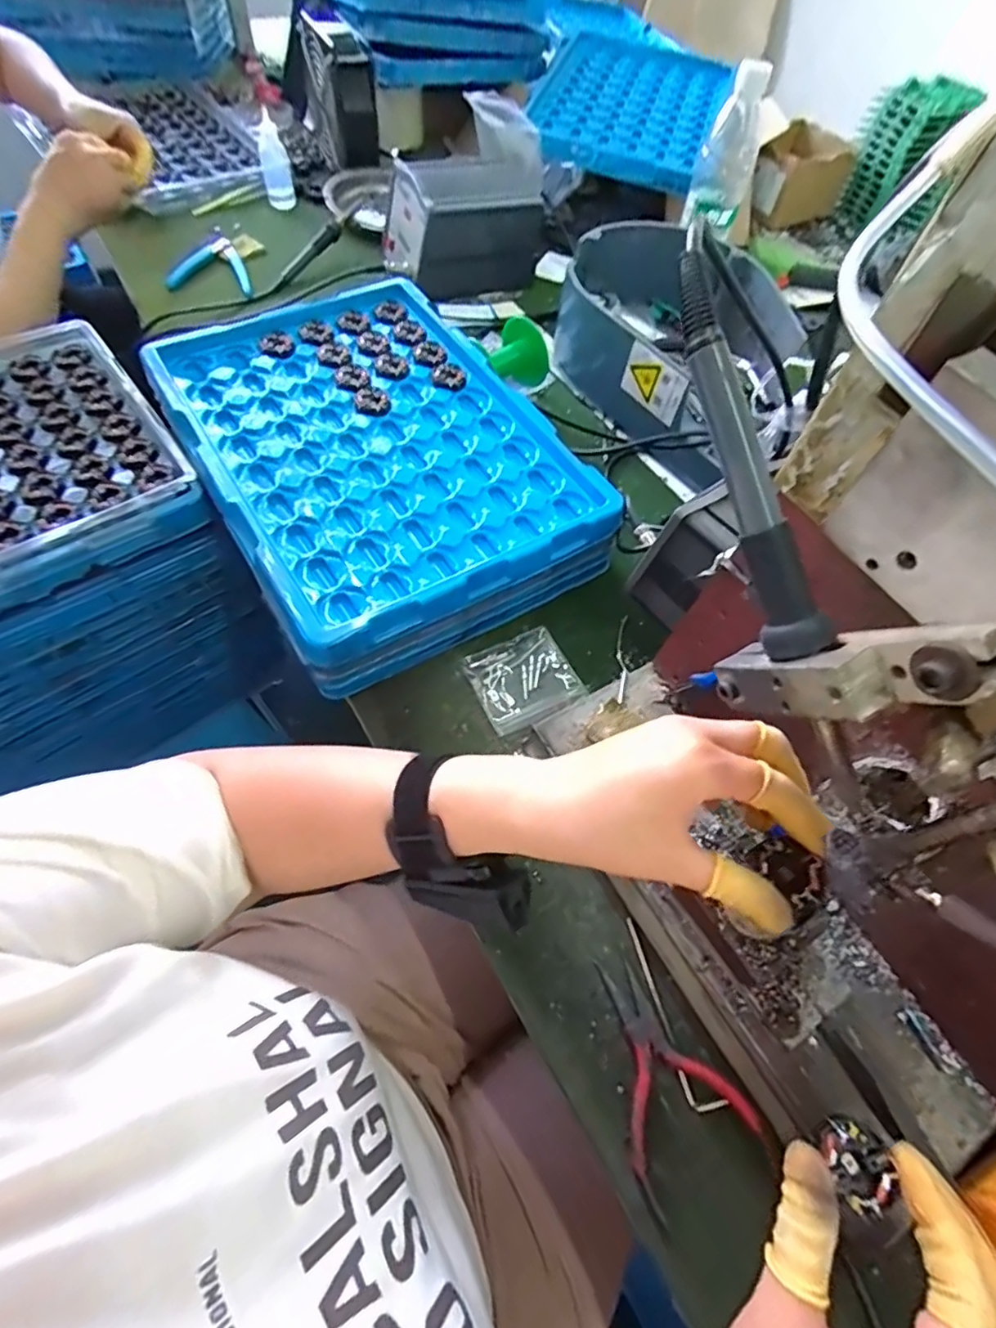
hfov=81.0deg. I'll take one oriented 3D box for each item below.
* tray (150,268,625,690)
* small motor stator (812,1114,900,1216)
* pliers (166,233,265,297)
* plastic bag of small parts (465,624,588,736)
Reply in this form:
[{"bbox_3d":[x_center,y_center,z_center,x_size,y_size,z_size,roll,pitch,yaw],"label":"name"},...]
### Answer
[{"bbox_3d":[-0.108,-0.184,0.514,0.271,0.066,0.370,-28,66,-19],"label":"tray"},{"bbox_3d":[0.143,0.199,0.232,0.023,0.009,0.030,-24,64,-17],"label":"small motor stator"},{"bbox_3d":[-0.339,-0.494,0.718,0.100,0.017,0.114,7,60,0],"label":"pliers"},{"bbox_3d":[0.021,0.012,0.455,0.077,0.012,0.073,-22,64,-16],"label":"plastic bag of small parts"}]

